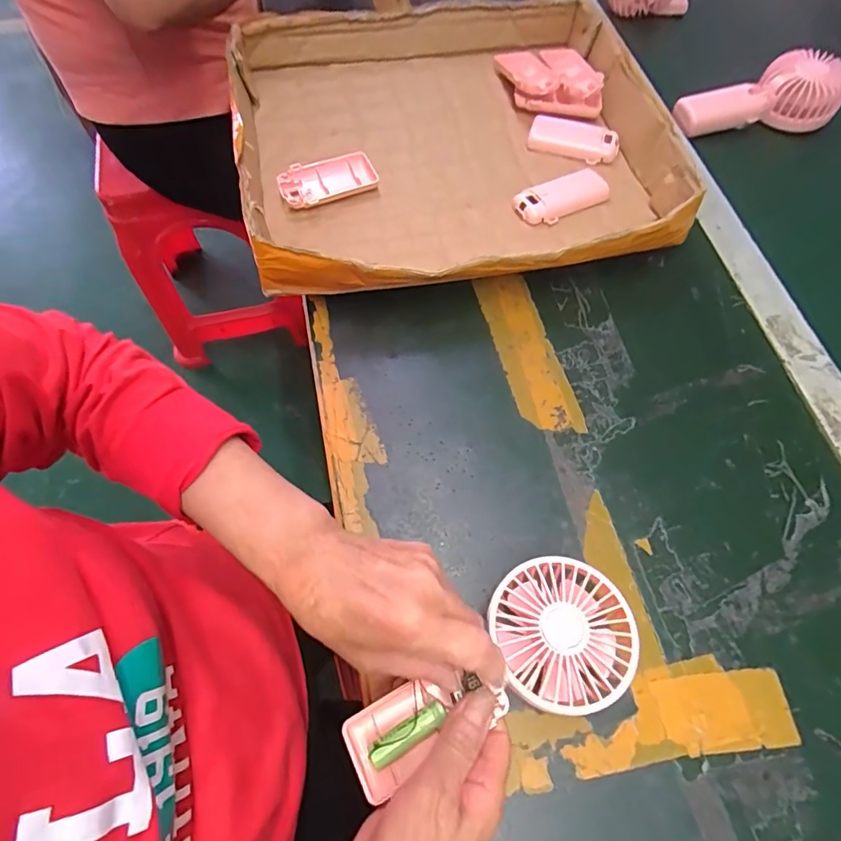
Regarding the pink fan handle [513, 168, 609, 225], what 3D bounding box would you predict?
[{"bbox_3d":[0.138,-0.220,0.481,0.090,0.016,0.041,-25,69,-12],"label":"pink fan handle"}]

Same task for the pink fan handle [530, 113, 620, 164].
[{"bbox_3d":[0.165,-0.302,0.525,0.092,0.018,0.039,20,68,7],"label":"pink fan handle"}]

